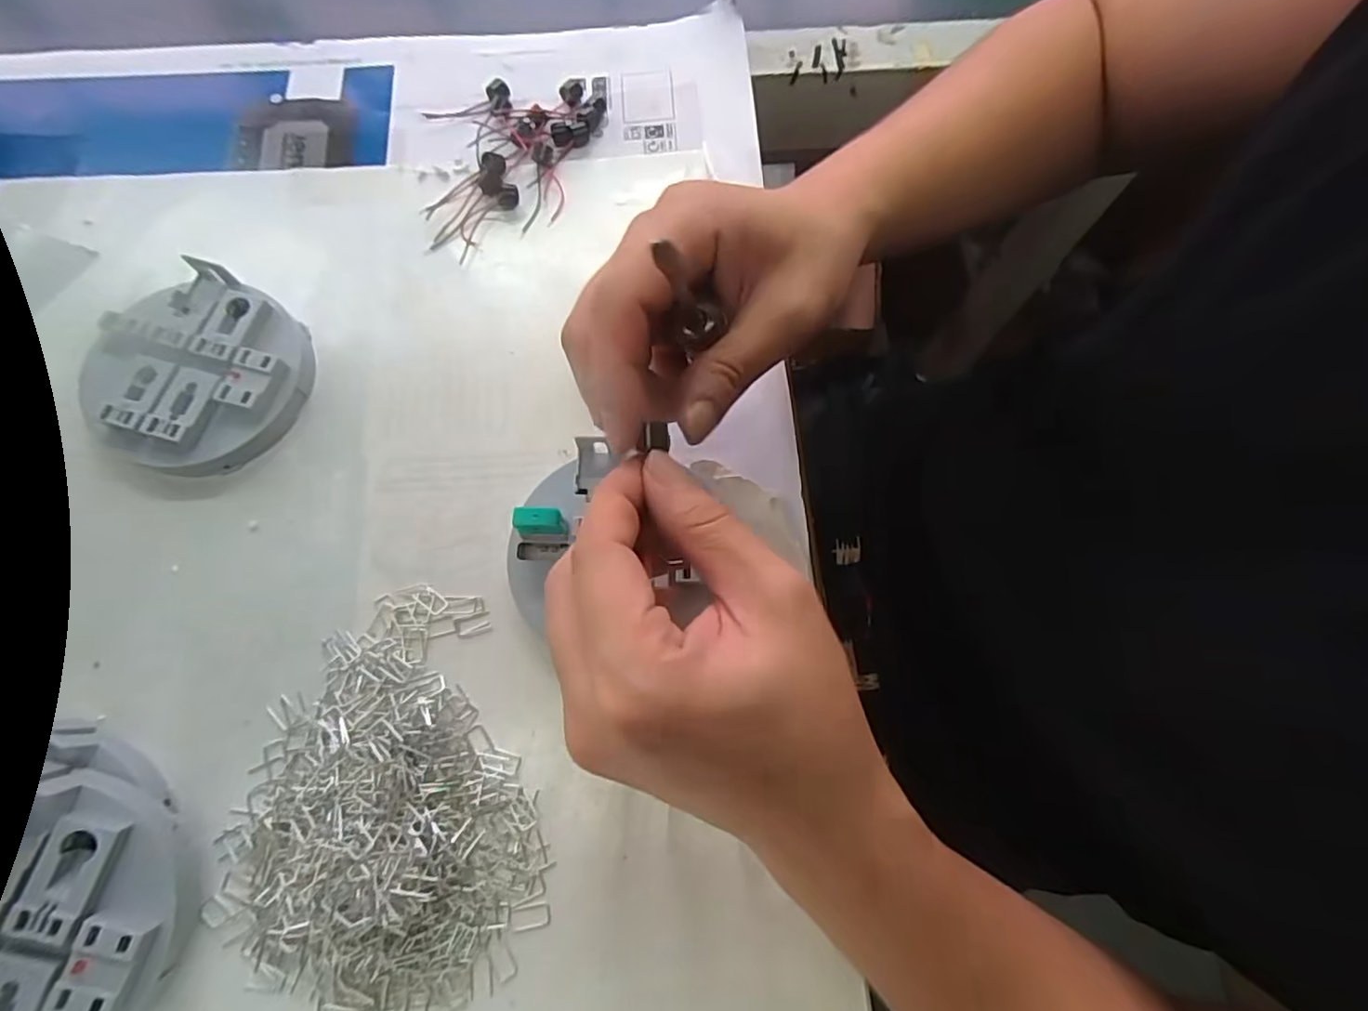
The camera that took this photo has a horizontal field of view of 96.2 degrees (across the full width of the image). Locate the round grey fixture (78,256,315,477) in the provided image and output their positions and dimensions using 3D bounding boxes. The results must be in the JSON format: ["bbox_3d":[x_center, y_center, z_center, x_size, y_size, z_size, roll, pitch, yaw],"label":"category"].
[{"bbox_3d":[-0.242,-0.065,0.309,0.091,0.025,0.100,0,73,0],"label":"round grey fixture"}]

